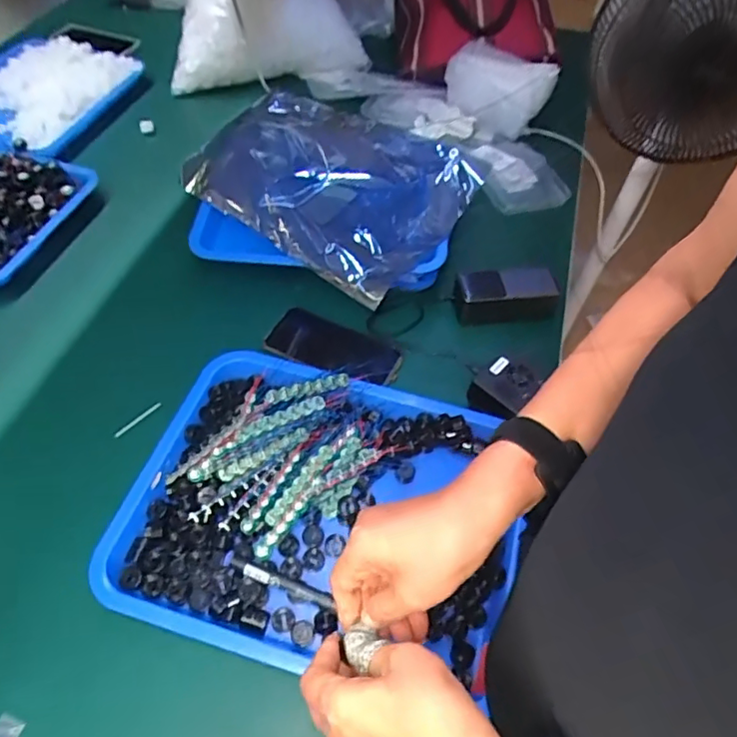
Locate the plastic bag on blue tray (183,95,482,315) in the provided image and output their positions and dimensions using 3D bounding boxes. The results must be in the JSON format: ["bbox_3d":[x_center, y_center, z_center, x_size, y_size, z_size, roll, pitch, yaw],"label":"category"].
[{"bbox_3d":[-0.043,-0.251,0.735,0.330,0.093,0.255,29,57,17],"label":"plastic bag on blue tray"}]

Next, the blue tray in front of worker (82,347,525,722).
[{"bbox_3d":[-0.045,0.125,0.564,0.368,0.050,0.292,13,54,6],"label":"blue tray in front of worker"}]

